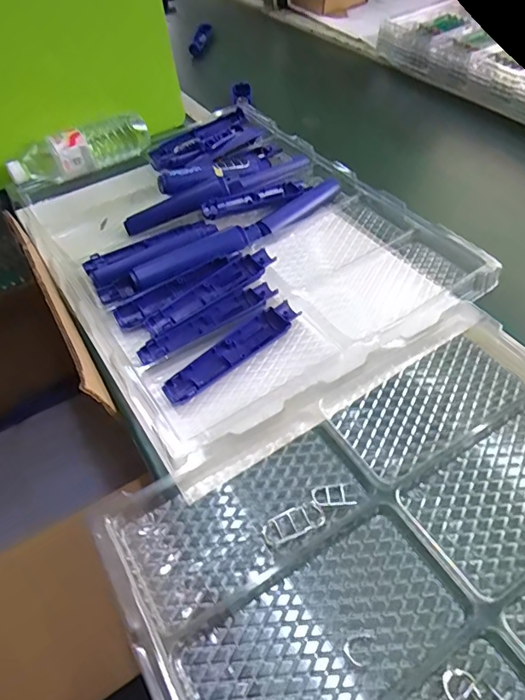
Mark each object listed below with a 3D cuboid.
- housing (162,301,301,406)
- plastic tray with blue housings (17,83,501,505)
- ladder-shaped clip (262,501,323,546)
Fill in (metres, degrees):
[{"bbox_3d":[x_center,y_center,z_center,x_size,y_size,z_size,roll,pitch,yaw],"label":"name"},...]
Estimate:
[{"bbox_3d":[-0.030,0.000,0.501,0.165,0.013,0.032,-34,55,-23],"label":"housing"},{"bbox_3d":[-0.044,-0.147,0.635,0.438,0.054,0.575,-28,53,-19],"label":"plastic tray with blue housings"},{"bbox_3d":[0.025,0.141,0.389,0.050,0.004,0.023,-19,51,-12],"label":"ladder-shaped clip"}]

